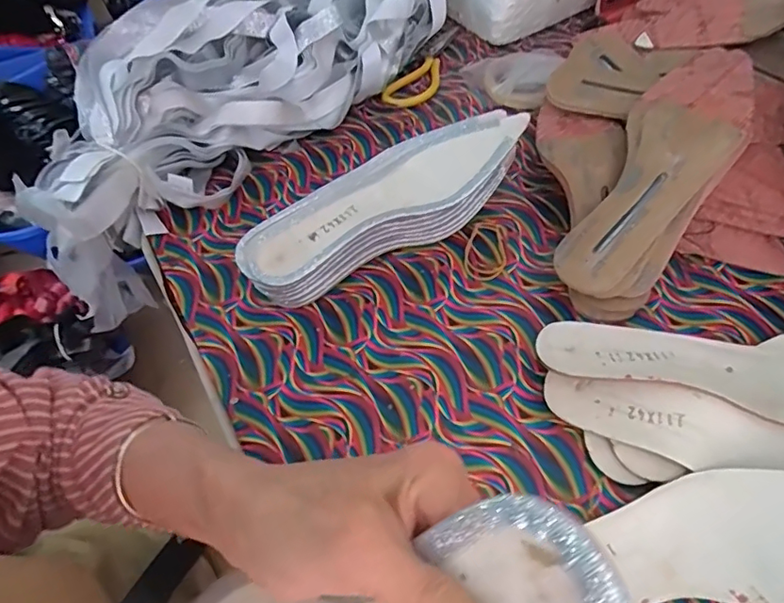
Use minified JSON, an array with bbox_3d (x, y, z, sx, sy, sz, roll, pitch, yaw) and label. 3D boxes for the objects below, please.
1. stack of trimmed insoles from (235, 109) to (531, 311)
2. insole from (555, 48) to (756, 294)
[{"bbox_3d":[-0.010,-0.087,0.487,0.274,0.089,0.095,-26,58,-14],"label":"stack of trimmed insoles"},{"bbox_3d":[0.238,-0.125,0.463,0.088,0.040,0.274,32,82,23],"label":"insole"}]

